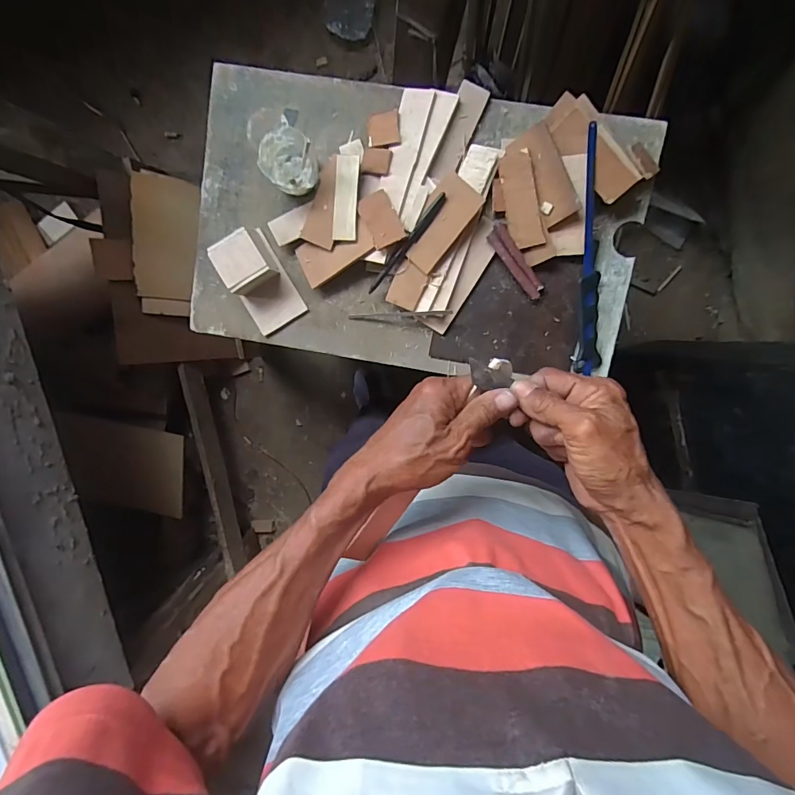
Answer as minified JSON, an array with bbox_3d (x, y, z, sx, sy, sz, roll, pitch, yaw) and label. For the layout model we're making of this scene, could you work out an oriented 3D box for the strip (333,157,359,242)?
[{"bbox_3d":[-0.066,-0.254,0.568,0.030,0.006,0.102,6,100,9],"label":"strip"}]

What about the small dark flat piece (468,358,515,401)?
[{"bbox_3d":[0.071,-0.018,0.333,0.030,0.009,0.025,-9,98,6],"label":"small dark flat piece"}]

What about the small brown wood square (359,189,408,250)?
[{"bbox_3d":[-0.021,-0.224,0.559,0.040,0.005,0.070,-25,80,5],"label":"small brown wood square"}]

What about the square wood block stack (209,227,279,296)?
[{"bbox_3d":[-0.200,-0.177,0.588,0.063,0.053,0.071,-30,95,8],"label":"square wood block stack"}]

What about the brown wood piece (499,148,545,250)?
[{"bbox_3d":[0.153,-0.243,0.549,0.039,0.004,0.112,-8,100,30],"label":"brown wood piece"}]

